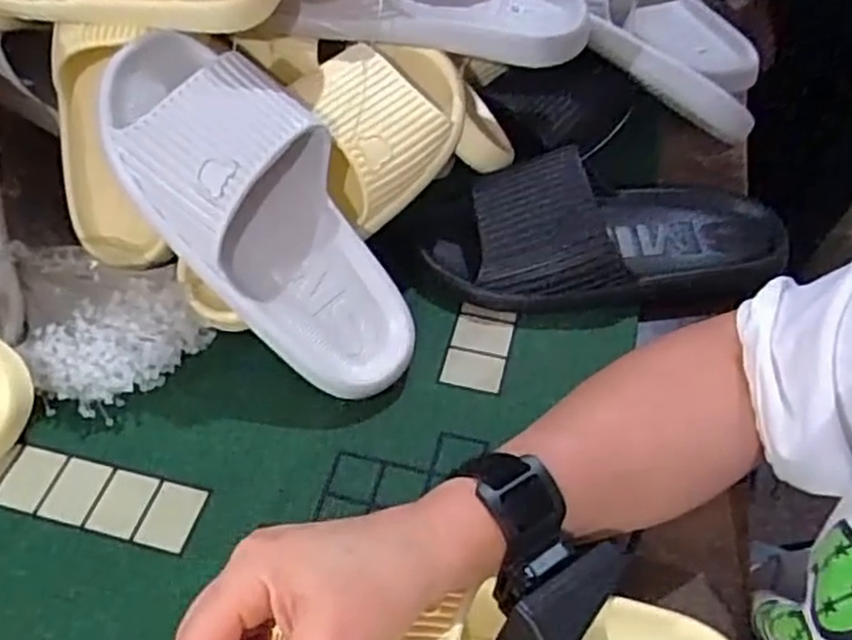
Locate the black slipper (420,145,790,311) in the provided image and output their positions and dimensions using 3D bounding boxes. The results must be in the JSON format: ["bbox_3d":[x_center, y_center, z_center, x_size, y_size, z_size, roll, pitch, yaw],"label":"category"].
[{"bbox_3d":[0.133,-0.065,0.548,0.261,0.065,0.108,-4,50,-5],"label":"black slipper"}]

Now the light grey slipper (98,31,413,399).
[{"bbox_3d":[-0.098,-0.066,0.461,0.102,0.072,0.259,-42,102,-30],"label":"light grey slipper"}]

